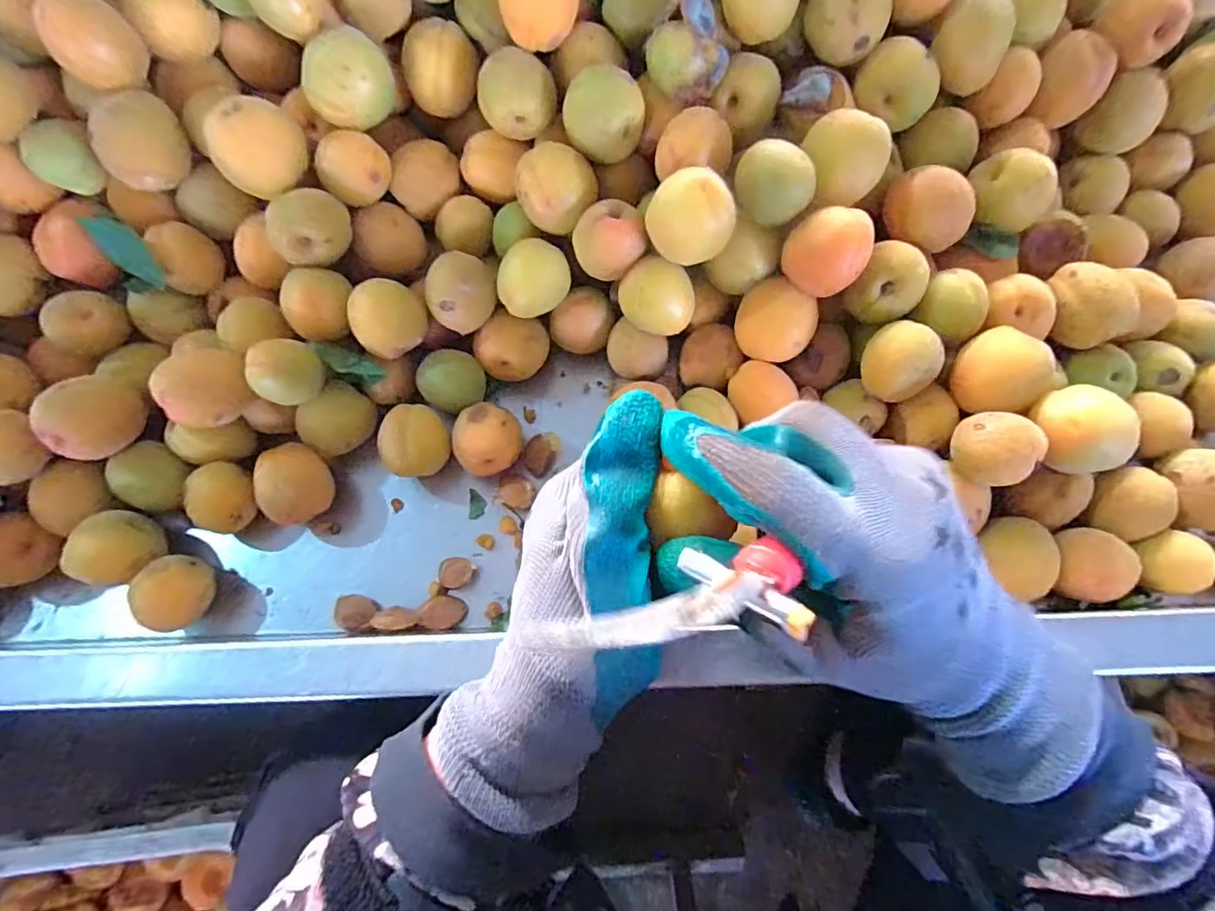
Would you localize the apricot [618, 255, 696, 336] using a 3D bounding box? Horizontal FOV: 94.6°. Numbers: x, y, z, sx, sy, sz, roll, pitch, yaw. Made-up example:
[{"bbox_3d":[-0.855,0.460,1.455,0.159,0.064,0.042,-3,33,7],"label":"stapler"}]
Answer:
[{"bbox_3d":[0.027,-0.085,0.317,0.041,0.038,0.033,16,74,5],"label":"apricot"}]

